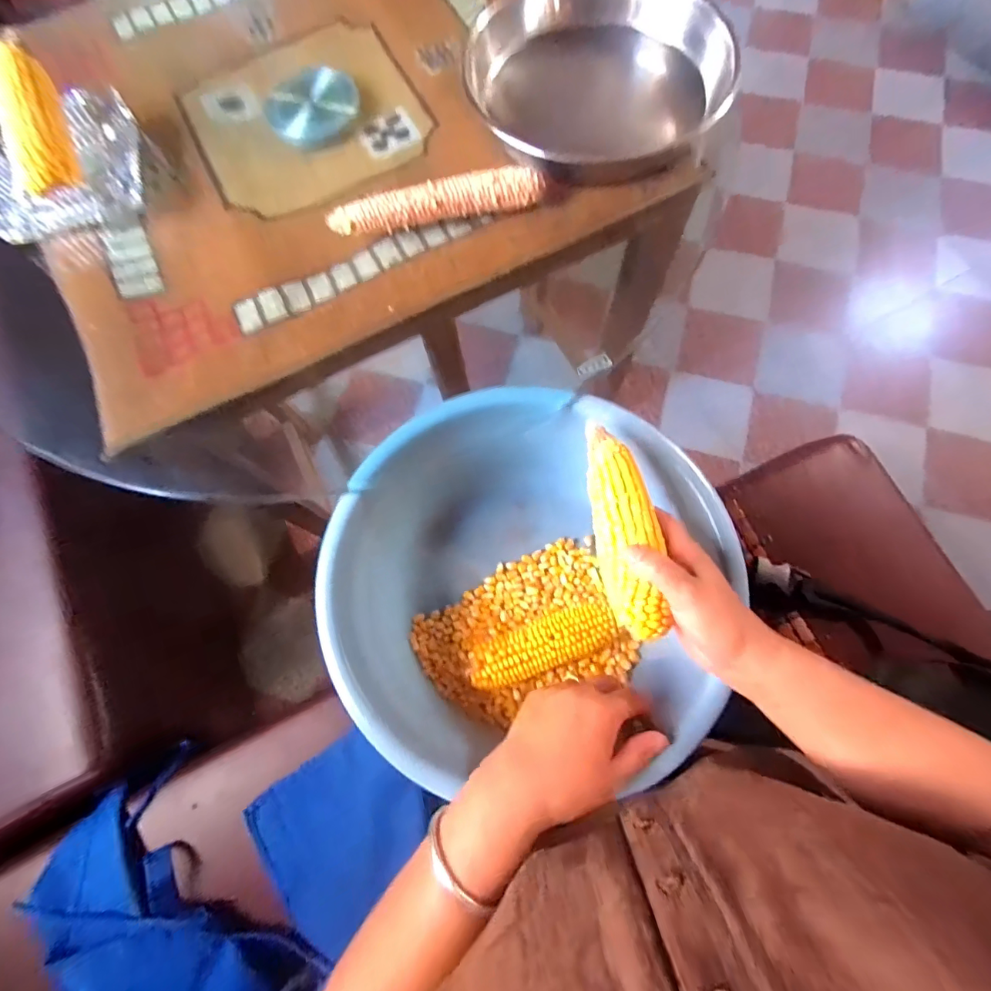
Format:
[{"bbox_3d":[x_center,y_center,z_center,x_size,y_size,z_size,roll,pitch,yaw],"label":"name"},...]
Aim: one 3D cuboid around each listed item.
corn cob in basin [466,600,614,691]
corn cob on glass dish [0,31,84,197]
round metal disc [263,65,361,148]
[{"bbox_3d":[0.045,0.145,0.460,0.146,0.048,0.051,-19,74,-3],"label":"corn cob in basin"},{"bbox_3d":[-0.467,-0.383,0.475,0.049,0.040,0.162,-14,86,-2],"label":"corn cob on glass dish"},{"bbox_3d":[-0.215,-0.464,0.559,0.111,0.021,0.111,-1,74,2],"label":"round metal disc"}]

